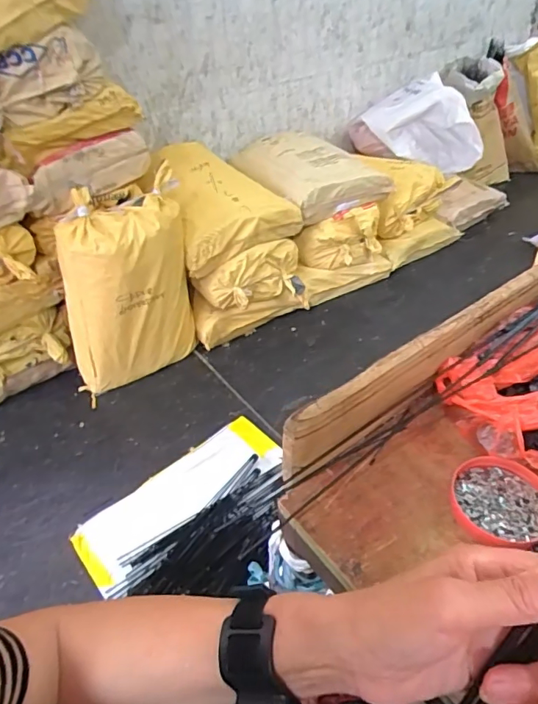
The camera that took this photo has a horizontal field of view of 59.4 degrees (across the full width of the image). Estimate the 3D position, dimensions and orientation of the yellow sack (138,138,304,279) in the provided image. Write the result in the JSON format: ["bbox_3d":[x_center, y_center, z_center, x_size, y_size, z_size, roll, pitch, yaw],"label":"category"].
[{"bbox_3d":[-0.222,-0.588,1.799,0.491,0.273,0.583,-24,45,-20],"label":"yellow sack"}]

